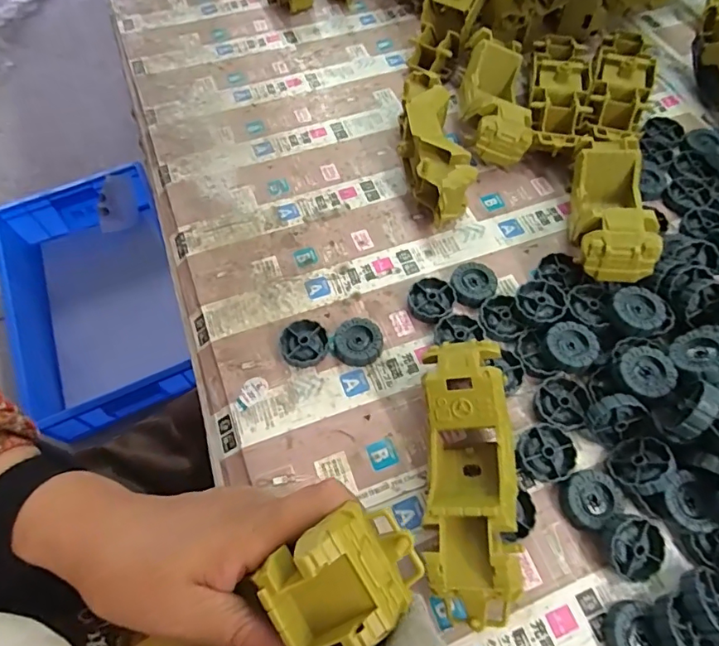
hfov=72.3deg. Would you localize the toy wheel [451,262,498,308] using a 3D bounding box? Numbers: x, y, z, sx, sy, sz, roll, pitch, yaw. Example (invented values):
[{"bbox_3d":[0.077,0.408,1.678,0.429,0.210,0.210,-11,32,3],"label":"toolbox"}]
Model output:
[{"bbox_3d":[0.097,-0.032,0.419,0.036,0.016,0.041,24,63,13],"label":"toy wheel"}]

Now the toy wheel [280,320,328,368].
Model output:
[{"bbox_3d":[-0.044,0.016,0.394,0.037,0.011,0.037,0,60,0],"label":"toy wheel"}]

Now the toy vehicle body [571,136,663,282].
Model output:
[{"bbox_3d":[0.212,-0.101,0.421,0.057,0.066,0.158,11,61,6],"label":"toy vehicle body"}]

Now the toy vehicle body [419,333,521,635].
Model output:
[{"bbox_3d":[0.068,0.096,0.319,0.054,0.063,0.168,3,61,2],"label":"toy vehicle body"}]

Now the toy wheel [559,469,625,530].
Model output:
[{"bbox_3d":[0.156,0.120,0.335,0.038,0.015,0.035,0,60,0],"label":"toy wheel"}]

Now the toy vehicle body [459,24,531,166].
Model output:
[{"bbox_3d":[0.137,-0.226,0.507,0.062,0.058,0.171,3,61,2],"label":"toy vehicle body"}]

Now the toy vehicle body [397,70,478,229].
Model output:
[{"bbox_3d":[0.067,-0.168,0.475,0.051,0.057,0.174,-6,61,-3],"label":"toy vehicle body"}]

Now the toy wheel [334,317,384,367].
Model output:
[{"bbox_3d":[-0.001,0.016,0.395,0.038,0.013,0.036,0,60,0],"label":"toy wheel"}]

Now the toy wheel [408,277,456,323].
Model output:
[{"bbox_3d":[0.061,-0.019,0.413,0.037,0.012,0.042,22,63,12],"label":"toy wheel"}]

